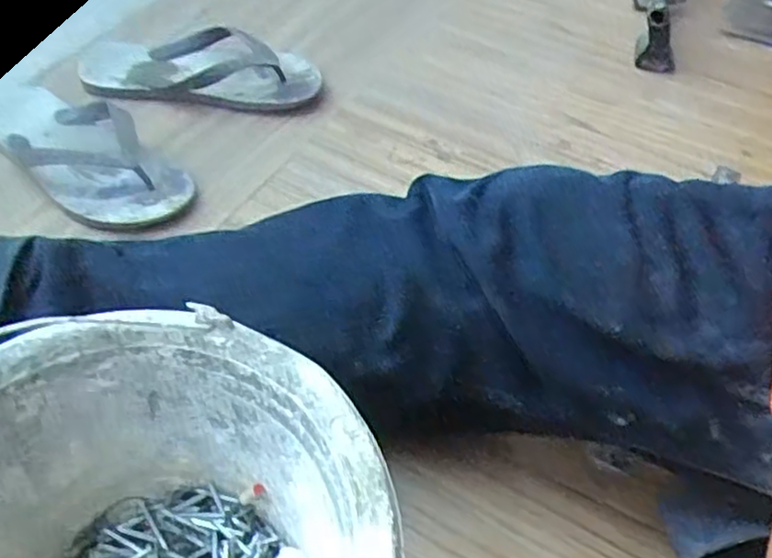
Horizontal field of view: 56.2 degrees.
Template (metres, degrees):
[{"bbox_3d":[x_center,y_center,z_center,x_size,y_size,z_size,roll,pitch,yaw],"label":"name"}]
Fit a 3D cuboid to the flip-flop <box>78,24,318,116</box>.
[{"bbox_3d":[-0.195,-0.221,0.751,0.246,0.042,0.092,2,50,1],"label":"flip-flop"}]

